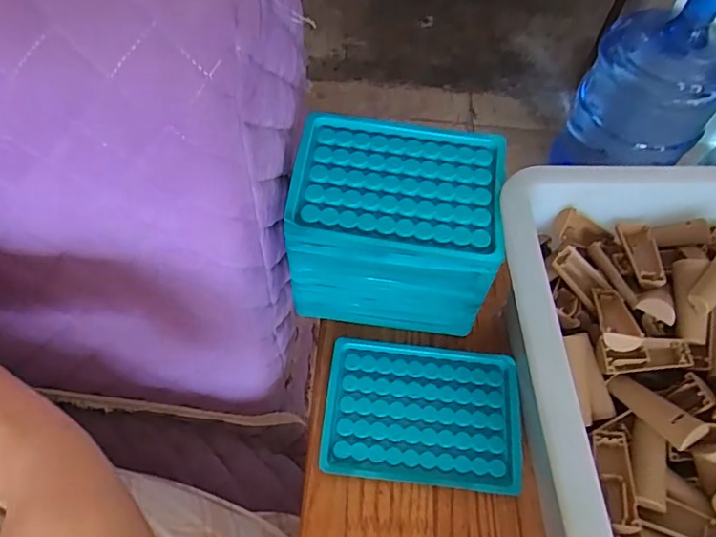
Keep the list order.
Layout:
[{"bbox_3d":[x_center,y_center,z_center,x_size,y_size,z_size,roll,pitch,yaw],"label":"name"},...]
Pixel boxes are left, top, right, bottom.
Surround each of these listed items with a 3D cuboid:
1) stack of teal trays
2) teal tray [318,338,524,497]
[{"bbox_3d":[0.023,-0.027,0.379,0.130,0.108,0.094,7,59,1],"label":"stack of teal trays"},{"bbox_3d":[0.045,0.100,0.376,0.133,0.008,0.096,6,59,1],"label":"teal tray"}]

